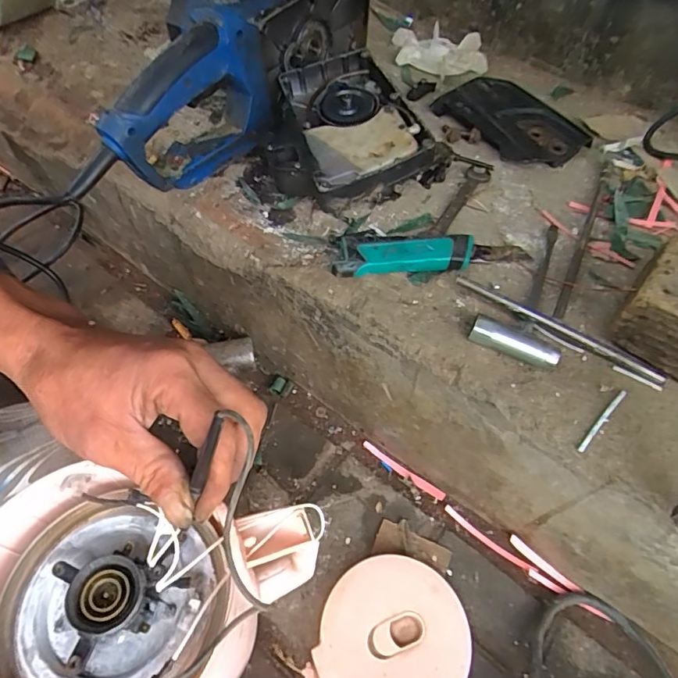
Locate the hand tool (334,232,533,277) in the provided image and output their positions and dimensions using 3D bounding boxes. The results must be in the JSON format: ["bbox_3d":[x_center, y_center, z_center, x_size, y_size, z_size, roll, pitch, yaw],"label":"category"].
[{"bbox_3d":[0.084,-0.079,0.442,0.178,0.029,0.032,-5,54,-7],"label":"hand tool"}]

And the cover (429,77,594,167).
[{"bbox_3d":[0.205,-0.261,0.582,0.098,0.038,0.164,-31,61,-24],"label":"cover"}]

